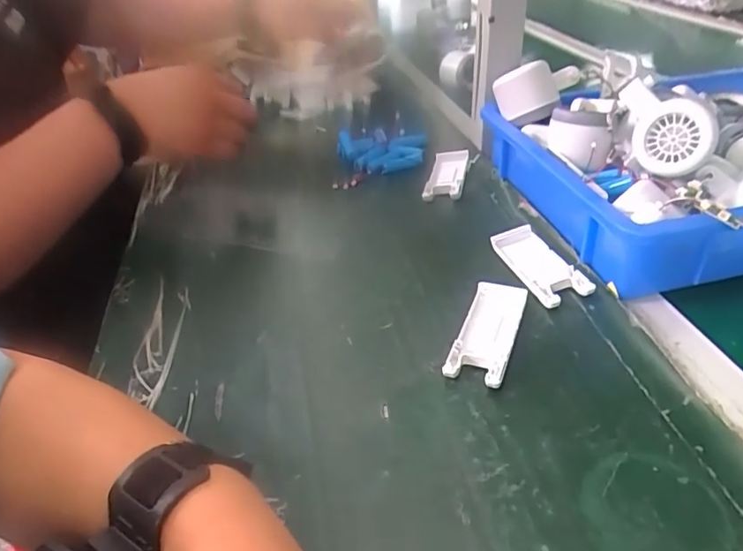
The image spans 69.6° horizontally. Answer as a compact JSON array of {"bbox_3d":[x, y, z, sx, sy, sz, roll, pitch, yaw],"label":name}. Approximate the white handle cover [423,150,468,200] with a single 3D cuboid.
[{"bbox_3d":[0.085,-0.111,0.606,0.040,0.028,0.082,5,37,15],"label":"white handle cover"}]

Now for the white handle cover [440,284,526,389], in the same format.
[{"bbox_3d":[0.087,0.042,0.403,0.039,0.013,0.105,11,39,21],"label":"white handle cover"}]

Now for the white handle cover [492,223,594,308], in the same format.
[{"bbox_3d":[0.141,-0.010,0.460,0.041,0.017,0.104,-13,36,-10],"label":"white handle cover"}]

